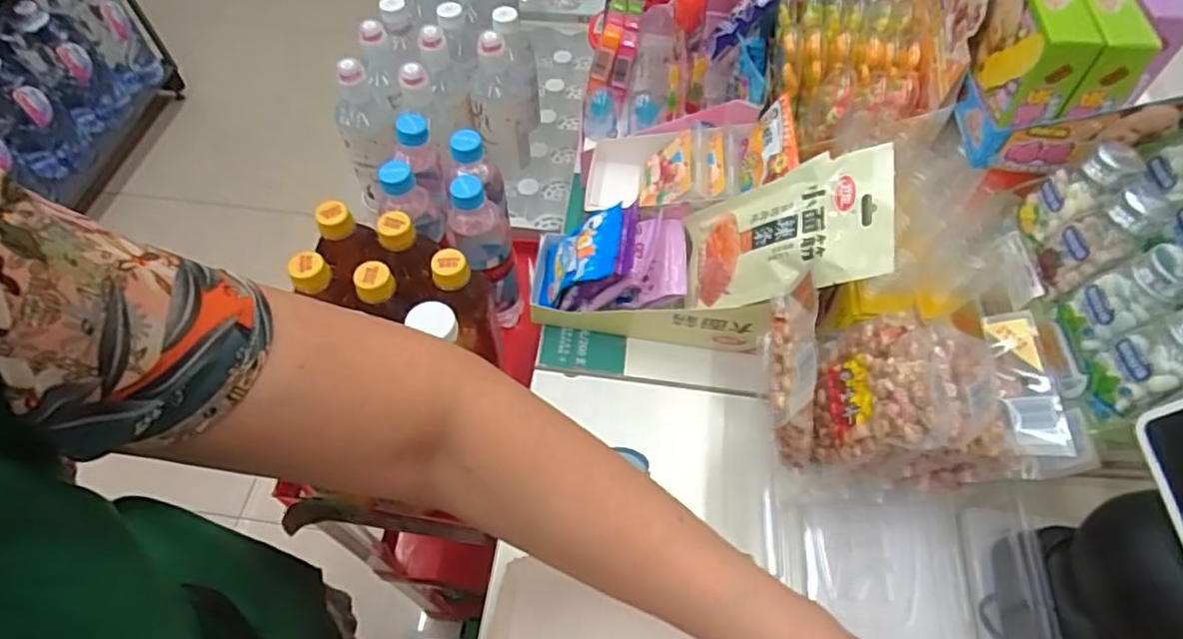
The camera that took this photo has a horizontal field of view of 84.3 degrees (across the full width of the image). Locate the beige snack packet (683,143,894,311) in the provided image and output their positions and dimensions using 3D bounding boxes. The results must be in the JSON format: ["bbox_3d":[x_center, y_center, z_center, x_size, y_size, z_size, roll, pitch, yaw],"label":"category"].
[{"bbox_3d":[0.139,-0.063,0.496,0.014,0.172,0.098,22,66,-36],"label":"beige snack packet"}]

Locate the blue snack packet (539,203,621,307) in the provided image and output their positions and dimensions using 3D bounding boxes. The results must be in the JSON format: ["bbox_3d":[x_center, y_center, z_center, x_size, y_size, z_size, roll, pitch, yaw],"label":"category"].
[{"bbox_3d":[-0.014,-0.054,0.566,0.090,0.013,0.075,-27,42,36],"label":"blue snack packet"}]

